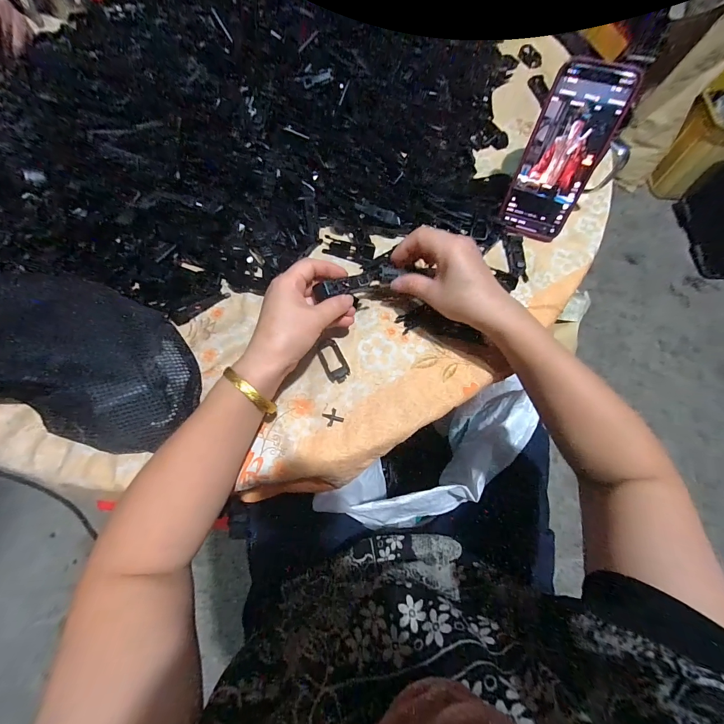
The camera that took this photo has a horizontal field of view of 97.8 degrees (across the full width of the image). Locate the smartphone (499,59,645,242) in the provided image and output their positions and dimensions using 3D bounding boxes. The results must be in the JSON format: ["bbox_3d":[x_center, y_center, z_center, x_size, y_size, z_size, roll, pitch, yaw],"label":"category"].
[{"bbox_3d":[0.221,-0.224,0.351,0.076,0.160,0.011,21,38,10],"label":"smartphone"}]

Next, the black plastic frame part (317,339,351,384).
[{"bbox_3d":[-0.031,-0.001,0.343,0.024,0.010,0.049,-25,70,-7],"label":"black plastic frame part"}]

